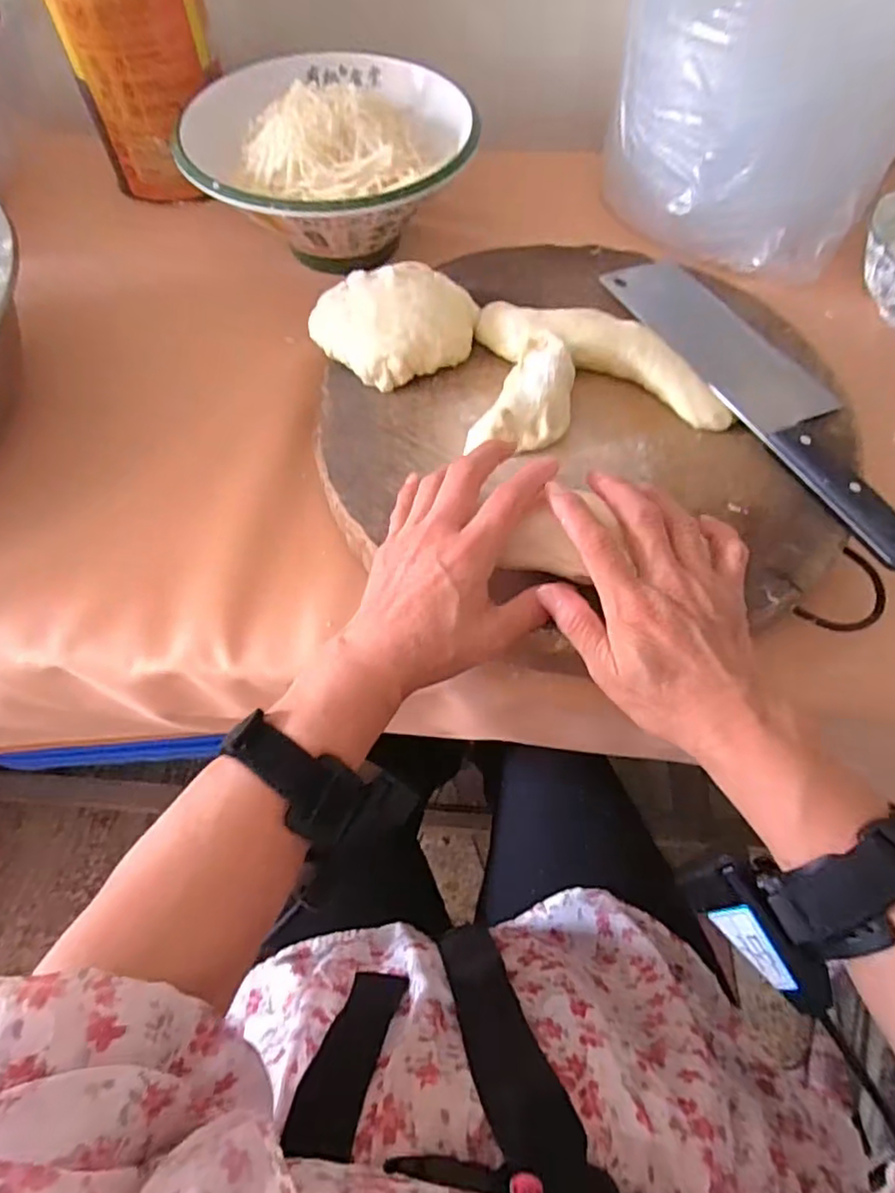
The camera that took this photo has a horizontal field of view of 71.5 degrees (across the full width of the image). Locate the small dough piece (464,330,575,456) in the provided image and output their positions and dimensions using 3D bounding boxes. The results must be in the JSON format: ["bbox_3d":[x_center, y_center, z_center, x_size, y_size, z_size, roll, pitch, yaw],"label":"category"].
[{"bbox_3d":[0.055,-0.126,0.402,0.047,0.027,0.092,28,65,15],"label":"small dough piece"}]

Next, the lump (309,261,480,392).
[{"bbox_3d":[-0.035,-0.194,0.440,0.100,0.035,0.091,0,61,0],"label":"lump"}]

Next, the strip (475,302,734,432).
[{"bbox_3d":[0.106,-0.166,0.428,0.178,0.028,0.067,17,62,9],"label":"strip"}]

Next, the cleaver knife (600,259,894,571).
[{"bbox_3d":[0.217,-0.141,0.421,0.078,0.016,0.288,-26,64,-13],"label":"cleaver knife"}]

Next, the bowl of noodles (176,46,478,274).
[{"bbox_3d":[-0.097,-0.361,0.533,0.227,0.106,0.235,0,61,0],"label":"bowl of noodles"}]

